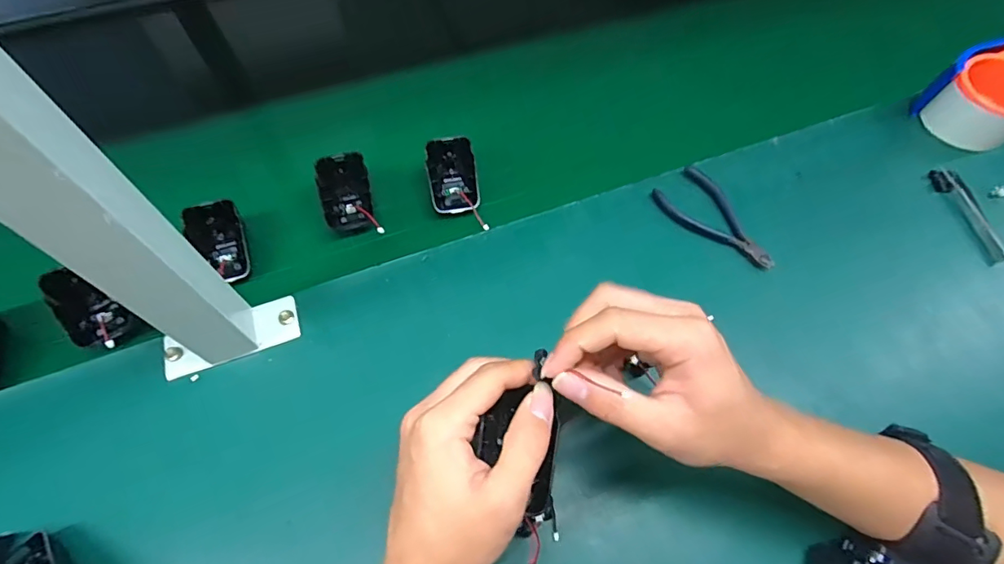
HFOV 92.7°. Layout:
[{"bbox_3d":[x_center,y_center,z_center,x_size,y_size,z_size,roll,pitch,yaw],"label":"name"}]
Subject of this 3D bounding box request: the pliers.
[{"bbox_3d":[0.199,-0.058,0.436,0.062,0.007,0.116,-36,68,-18],"label":"pliers"}]

